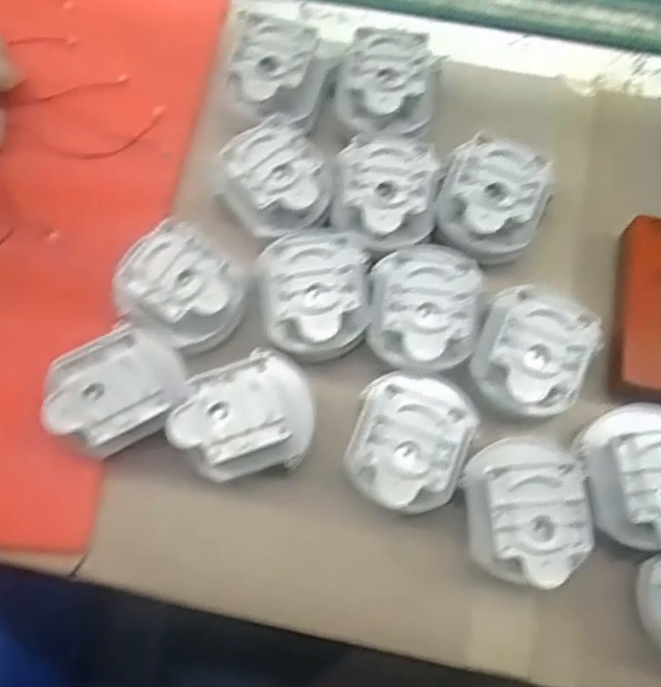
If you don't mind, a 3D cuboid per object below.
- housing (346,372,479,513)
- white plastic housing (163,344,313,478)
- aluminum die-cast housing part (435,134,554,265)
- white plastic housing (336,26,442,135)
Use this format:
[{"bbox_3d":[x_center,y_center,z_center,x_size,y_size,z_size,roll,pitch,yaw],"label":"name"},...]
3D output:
[{"bbox_3d":[0.042,0.052,0.363,0.061,0.048,0.072,14,74,5],"label":"housing"},{"bbox_3d":[-0.042,0.041,0.365,0.068,0.046,0.055,-25,75,-7],"label":"white plastic housing"},{"bbox_3d":[0.089,-0.076,0.397,0.057,0.048,0.057,0,74,0],"label":"aluminum die-cast housing part"},{"bbox_3d":[0.034,-0.149,0.421,0.056,0.051,0.052,0,74,0],"label":"white plastic housing"}]

